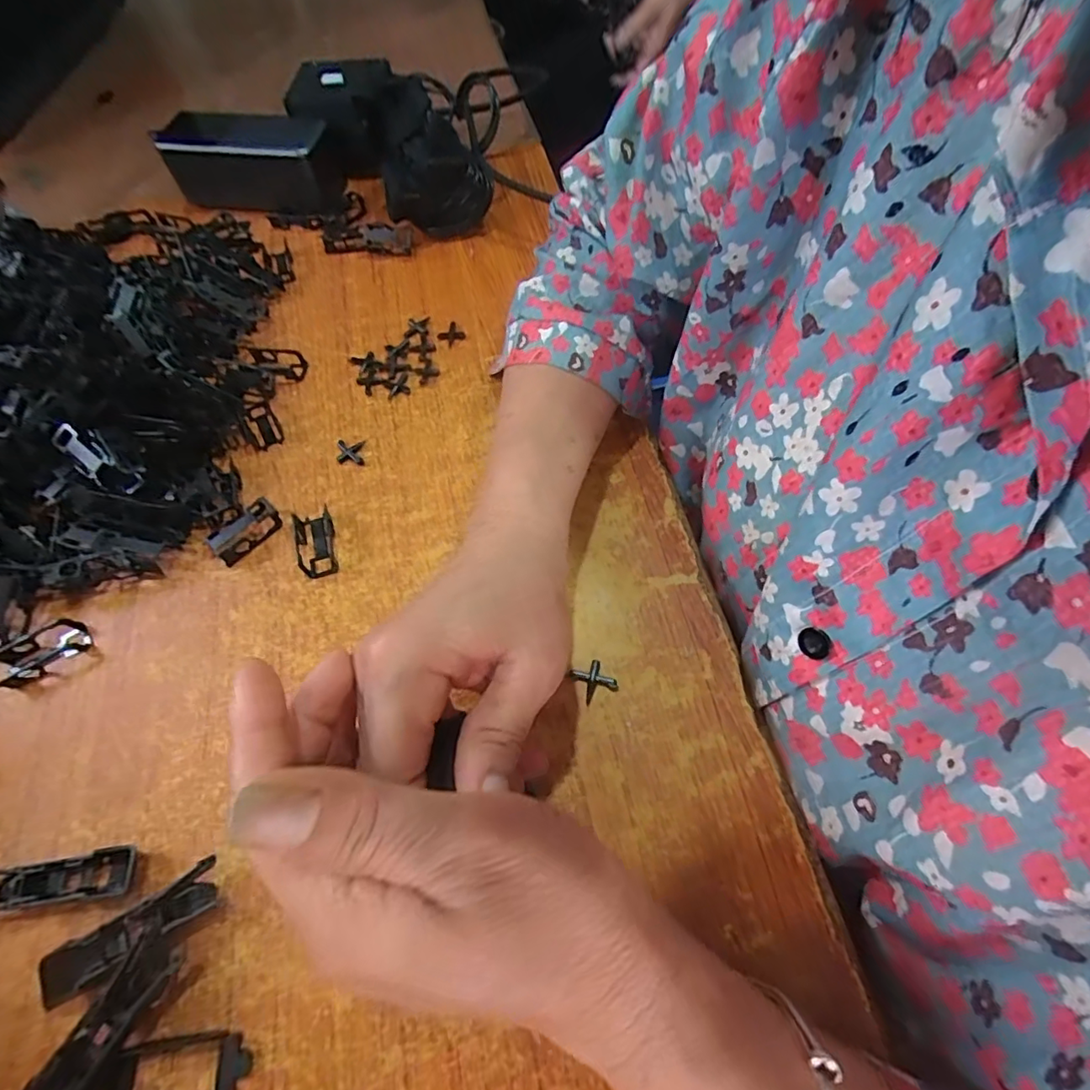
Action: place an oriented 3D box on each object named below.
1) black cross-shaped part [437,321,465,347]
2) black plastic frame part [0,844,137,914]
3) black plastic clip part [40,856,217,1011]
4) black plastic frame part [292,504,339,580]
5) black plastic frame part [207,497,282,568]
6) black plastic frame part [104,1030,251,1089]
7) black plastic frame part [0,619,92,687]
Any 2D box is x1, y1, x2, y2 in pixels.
[{"bbox_3d":[-0.066,-0.148,0.385,0.016,0.004,0.018,-35,65,-15],"label":"black cross-shaped part"},{"bbox_3d":[-0.209,0.143,0.234,0.061,0.012,0.019,-9,61,-2],"label":"black plastic frame part"},{"bbox_3d":[-0.166,0.157,0.223,0.064,0.014,0.019,-31,64,-13],"label":"black plastic clip part"},{"bbox_3d":[-0.130,-0.002,0.311,0.022,0.007,0.044,-19,62,-7],"label":"black plastic frame part"},{"bbox_3d":[-0.172,-0.008,0.314,0.019,0.012,0.039,40,70,21],"label":"black plastic frame part"},{"bbox_3d":[-0.138,0.197,0.202,0.053,0.010,0.023,-7,61,-1],"label":"black plastic frame part"},{"bbox_3d":[-0.265,0.057,0.286,0.046,0.009,0.027,-20,62,-8],"label":"black plastic frame part"}]

